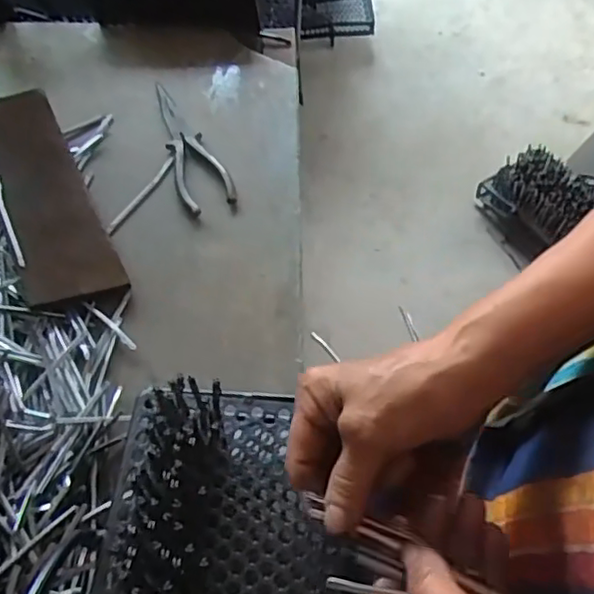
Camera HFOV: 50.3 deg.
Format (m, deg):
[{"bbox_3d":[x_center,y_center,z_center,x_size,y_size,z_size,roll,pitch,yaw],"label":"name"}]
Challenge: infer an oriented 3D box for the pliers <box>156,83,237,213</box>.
[{"bbox_3d":[-0.110,-0.159,0.641,0.050,0.007,0.183,-18,60,-8],"label":"pliers"}]

